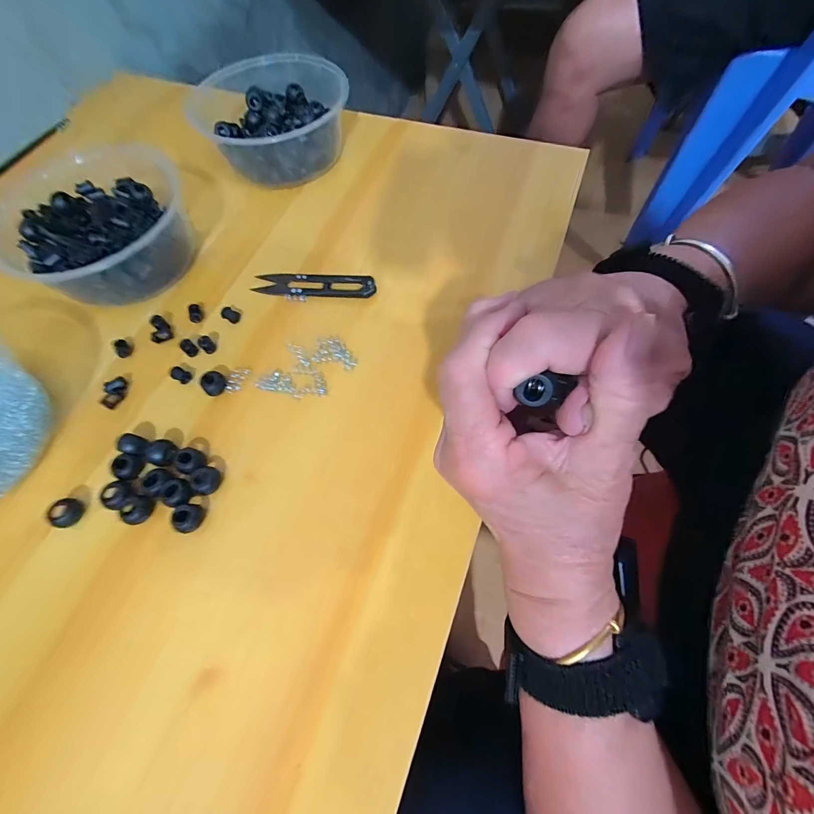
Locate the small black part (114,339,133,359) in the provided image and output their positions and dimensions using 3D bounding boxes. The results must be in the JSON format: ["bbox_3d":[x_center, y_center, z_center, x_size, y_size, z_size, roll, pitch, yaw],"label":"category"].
[{"bbox_3d":[-0.213,-0.044,0.281,0.010,0.007,0.013,-41,68,-18],"label":"small black part"}]

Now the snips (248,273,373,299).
[{"bbox_3d":[-0.074,-0.100,0.300,0.099,0.008,0.023,3,62,4],"label":"snips"}]

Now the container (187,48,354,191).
[{"bbox_3d":[-0.121,-0.264,0.353,0.142,0.055,0.130,-13,65,-3],"label":"container"}]

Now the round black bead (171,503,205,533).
[{"bbox_3d":[-0.130,0.066,0.224,0.012,0.015,0.016,13,64,9],"label":"round black bead"}]

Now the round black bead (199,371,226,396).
[{"bbox_3d":[-0.135,-0.016,0.263,0.016,0.011,0.016,-1,62,2],"label":"round black bead"}]

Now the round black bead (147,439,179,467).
[{"bbox_3d":[-0.156,0.030,0.242,0.013,0.015,0.016,18,68,10],"label":"round black bead"}]

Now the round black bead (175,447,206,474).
[{"bbox_3d":[-0.138,0.035,0.240,0.013,0.013,0.016,16,68,8],"label":"round black bead"}]

